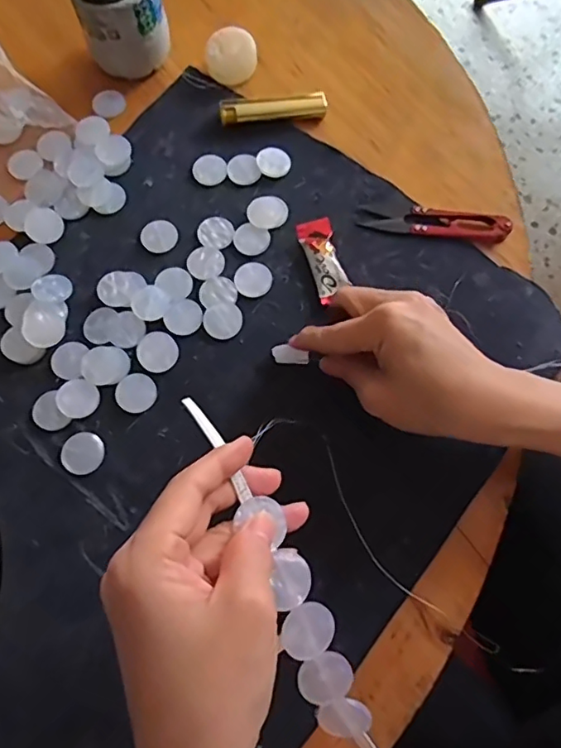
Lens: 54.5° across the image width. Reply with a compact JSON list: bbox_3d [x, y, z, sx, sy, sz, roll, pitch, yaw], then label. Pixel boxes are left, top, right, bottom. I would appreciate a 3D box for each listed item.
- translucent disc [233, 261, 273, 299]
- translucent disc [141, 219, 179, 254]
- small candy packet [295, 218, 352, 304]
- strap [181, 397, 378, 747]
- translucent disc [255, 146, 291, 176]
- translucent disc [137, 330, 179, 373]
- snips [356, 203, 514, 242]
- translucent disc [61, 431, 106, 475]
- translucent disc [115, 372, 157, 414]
[{"bbox_3d":[-0.018,-0.065,0.371,0.026,0.004,0.025,0,71,1],"label":"translucent disc"},{"bbox_3d":[-0.086,-0.098,0.385,0.025,0.004,0.025,0,71,1],"label":"translucent disc"},{"bbox_3d":[0.031,-0.078,0.372,0.024,0.009,0.062,-17,71,-4],"label":"small candy packet"},{"bbox_3d":[0.008,0.112,0.259,0.025,0.029,0.219,-25,93,-7],"label":"strap"},{"bbox_3d":[-0.005,-0.159,0.405,0.025,0.004,0.024,0,71,1],"label":"translucent disc"},{"bbox_3d":[-0.079,-0.014,0.352,0.025,0.004,0.028,-33,73,-10],"label":"translucent disc"},{"bbox_3d":[0.110,-0.109,0.387,0.103,0.005,0.025,9,71,4],"label":"snips"},{"bbox_3d":[-0.121,0.048,0.334,0.025,0.004,0.025,0,71,1],"label":"translucent disc"},{"bbox_3d":[-0.092,0.011,0.345,0.025,0.004,0.025,0,71,1],"label":"translucent disc"}]

